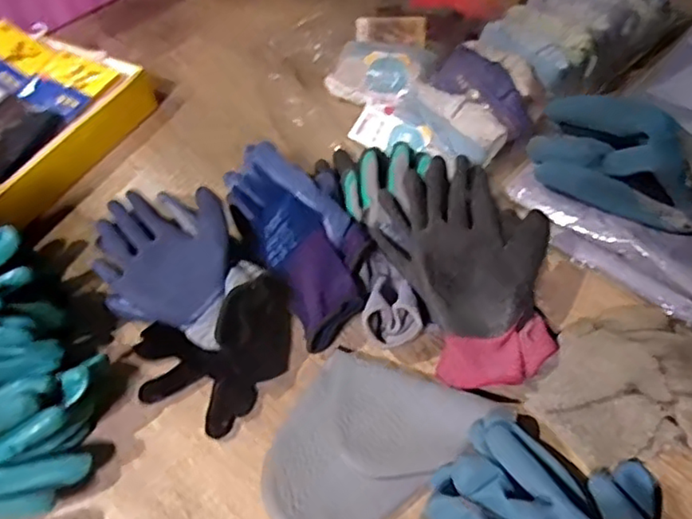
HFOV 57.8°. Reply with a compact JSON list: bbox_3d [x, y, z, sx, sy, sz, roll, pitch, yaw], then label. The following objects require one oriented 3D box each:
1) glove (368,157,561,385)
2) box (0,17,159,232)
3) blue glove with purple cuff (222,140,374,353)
[{"bbox_3d":[0.111,0.004,0.538,0.131,0.034,0.203,-20,54,-11],"label":"glove"},{"bbox_3d":[-0.398,-0.170,0.718,0.304,0.062,0.266,28,60,23],"label":"box"},{"bbox_3d":[-0.043,-0.035,0.588,0.099,0.065,0.237,-24,55,-13],"label":"blue glove with purple cuff"}]

